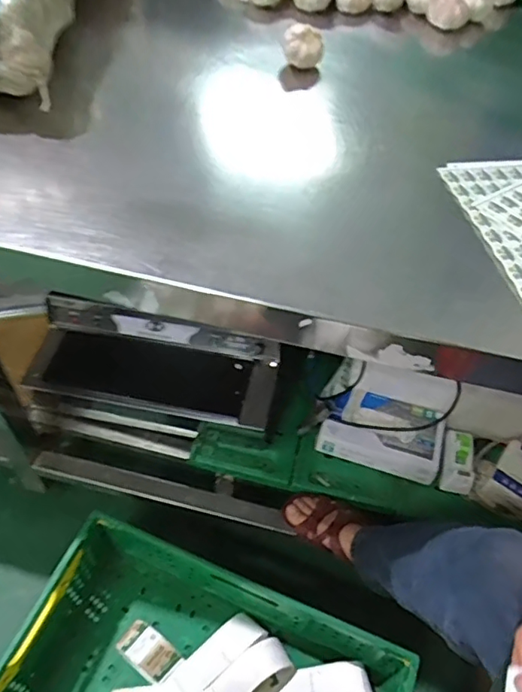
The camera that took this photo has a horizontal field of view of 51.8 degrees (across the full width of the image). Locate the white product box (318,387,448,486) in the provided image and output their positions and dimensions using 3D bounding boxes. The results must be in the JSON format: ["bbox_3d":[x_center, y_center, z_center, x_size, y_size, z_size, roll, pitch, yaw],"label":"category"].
[{"bbox_3d":[0.237,0.168,1.048,0.222,0.062,0.134,20,53,9],"label":"white product box"}]

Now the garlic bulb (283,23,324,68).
[{"bbox_3d":[0.064,-0.442,0.797,0.059,0.058,0.045,-3,55,-5],"label":"garlic bulb"}]

